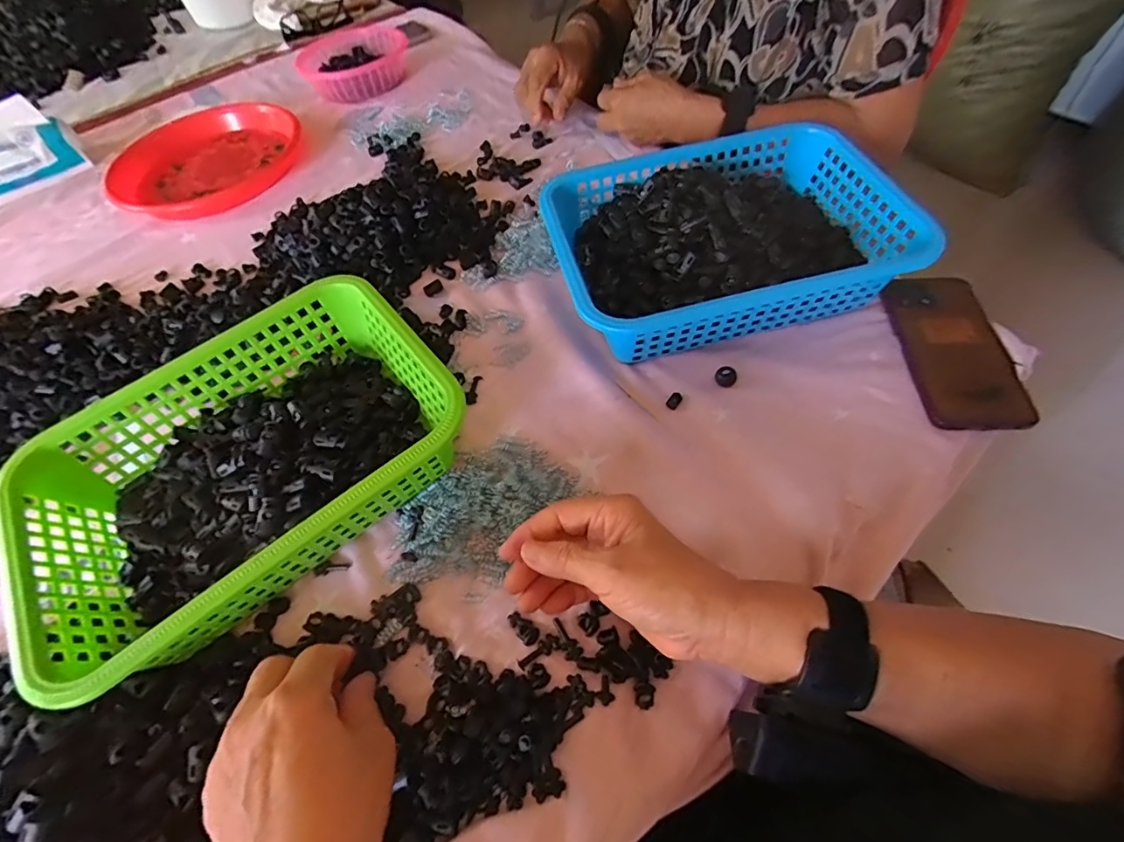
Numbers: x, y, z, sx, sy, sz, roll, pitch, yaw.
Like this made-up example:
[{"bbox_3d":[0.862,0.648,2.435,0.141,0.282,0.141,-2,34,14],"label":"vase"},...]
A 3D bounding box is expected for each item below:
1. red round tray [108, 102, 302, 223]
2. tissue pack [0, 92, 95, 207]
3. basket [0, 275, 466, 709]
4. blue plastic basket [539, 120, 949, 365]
[{"bbox_3d":[-0.497,-0.363,0.707,0.224,0.035,0.215,-2,58,3],"label":"red round tray"},{"bbox_3d":[-0.757,-0.362,0.707,0.085,0.079,0.164,39,68,25],"label":"tissue pack"},{"bbox_3d":[-0.233,0.028,0.393,0.293,0.073,0.208,-35,62,-16],"label":"basket"},{"bbox_3d":[0.141,-0.167,0.479,0.291,0.079,0.202,-12,58,-3],"label":"blue plastic basket"}]

